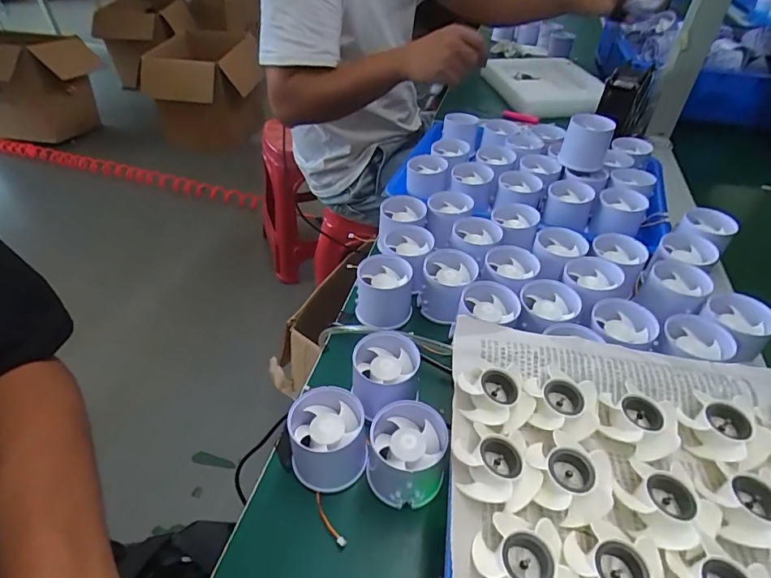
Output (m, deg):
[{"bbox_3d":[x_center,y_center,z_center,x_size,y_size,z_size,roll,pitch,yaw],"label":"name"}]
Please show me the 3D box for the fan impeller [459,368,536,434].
[{"bbox_3d":[0.064,0.062,0.268,0.042,0.011,0.040,1,42,-1],"label":"fan impeller"}]

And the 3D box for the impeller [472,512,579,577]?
[{"bbox_3d":[0.062,0.123,0.204,0.040,0.013,0.042,1,42,-1],"label":"impeller"}]

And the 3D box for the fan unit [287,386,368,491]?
[{"bbox_3d":[-0.041,0.107,0.326,0.054,0.048,0.052,-11,43,-13],"label":"fan unit"}]

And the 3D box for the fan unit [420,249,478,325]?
[{"bbox_3d":[0.060,0.000,0.445,0.047,0.051,0.058,13,43,13],"label":"fan unit"}]

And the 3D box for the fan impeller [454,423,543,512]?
[{"bbox_3d":[0.057,0.089,0.237,0.042,0.013,0.044,-7,43,-10],"label":"fan impeller"}]

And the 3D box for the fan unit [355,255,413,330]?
[{"bbox_3d":[-0.002,0.003,0.442,0.051,0.056,0.050,-1,42,-2],"label":"fan unit"}]

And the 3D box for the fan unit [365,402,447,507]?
[{"bbox_3d":[0.014,0.115,0.317,0.053,0.048,0.051,1,42,-1],"label":"fan unit"}]

